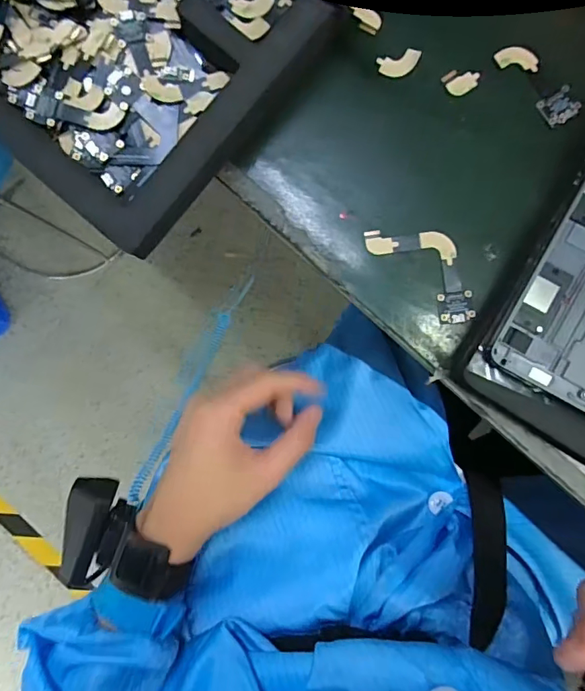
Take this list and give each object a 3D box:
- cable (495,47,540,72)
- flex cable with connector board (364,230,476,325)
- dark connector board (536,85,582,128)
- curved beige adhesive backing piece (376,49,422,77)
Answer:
[{"bbox_3d":[0.135,-0.173,0.286,0.025,0.004,0.014,8,88,2],"label":"cable"},{"bbox_3d":[0.084,-0.048,0.292,0.037,0.005,0.079,-44,88,0],"label":"flex cable with connector board"},{"bbox_3d":[0.160,-0.143,0.286,0.021,0.004,0.019,-34,88,0],"label":"dark connector board"},{"bbox_3d":[0.066,-0.171,0.292,0.025,0.004,0.013,-11,103,8],"label":"curved beige adhesive backing piece"}]

